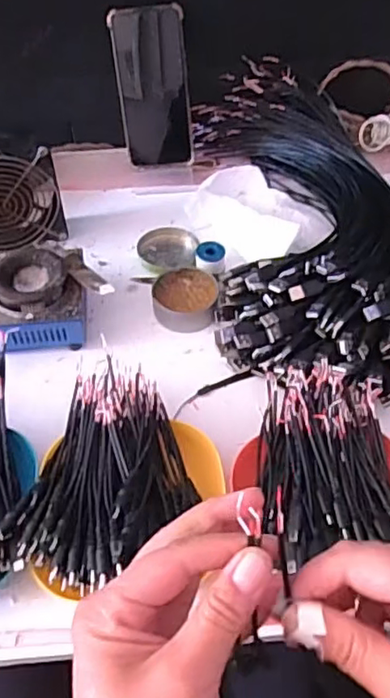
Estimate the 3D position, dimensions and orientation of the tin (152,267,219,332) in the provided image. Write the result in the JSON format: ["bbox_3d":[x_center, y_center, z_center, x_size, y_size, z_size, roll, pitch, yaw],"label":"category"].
[{"bbox_3d":[-0.009,-0.049,0.588,0.061,0.024,0.063,0,53,1],"label":"tin"}]

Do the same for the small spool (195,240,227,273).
[{"bbox_3d":[0.016,-0.094,0.618,0.030,0.020,0.027,4,53,4],"label":"small spool"}]

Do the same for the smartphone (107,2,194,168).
[{"bbox_3d":[-0.046,-0.291,0.679,0.077,0.167,0.015,-5,34,0],"label":"smartphone"}]

